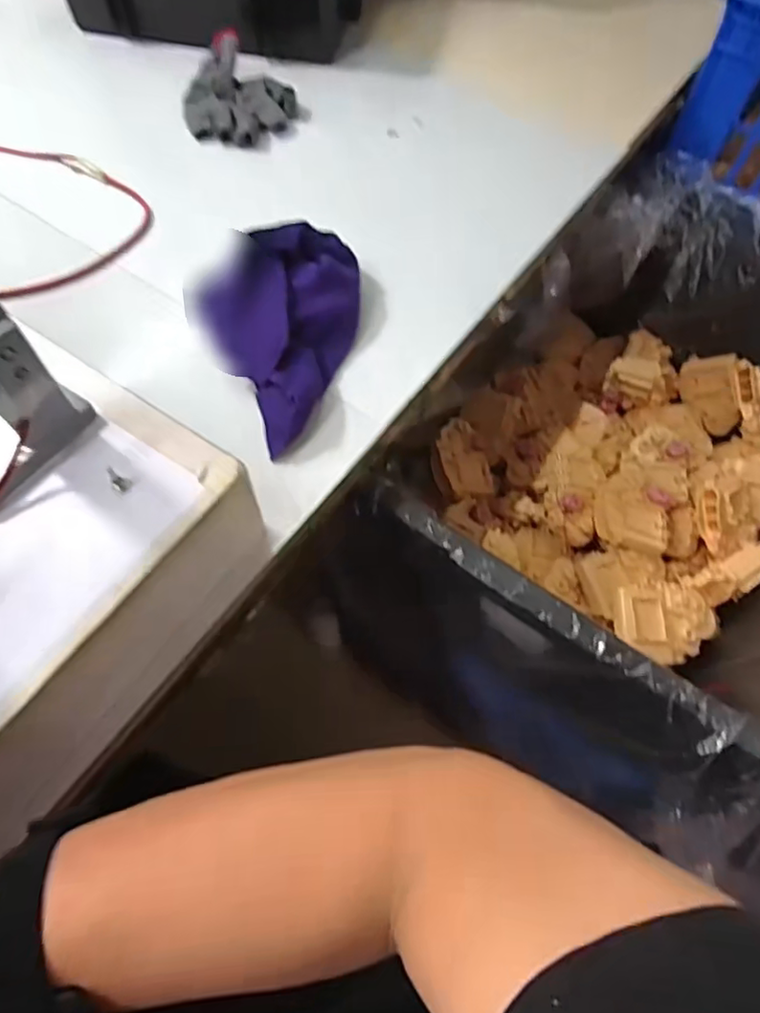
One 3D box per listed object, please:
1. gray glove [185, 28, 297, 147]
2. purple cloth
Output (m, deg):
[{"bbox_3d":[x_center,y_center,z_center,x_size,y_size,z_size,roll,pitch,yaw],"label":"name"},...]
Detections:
[{"bbox_3d":[-0.133,-0.367,0.522,0.094,0.039,0.091,32,66,14],"label":"gray glove"},{"bbox_3d":[-0.072,-0.130,0.396,0.104,0.058,0.166,20,64,8],"label":"purple cloth"}]

